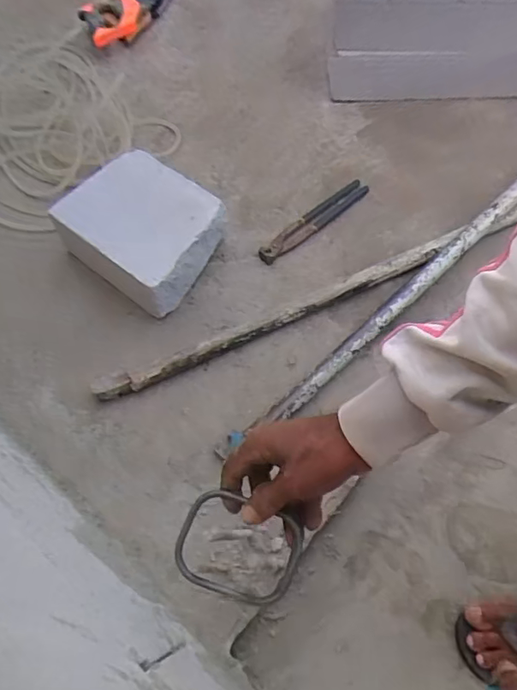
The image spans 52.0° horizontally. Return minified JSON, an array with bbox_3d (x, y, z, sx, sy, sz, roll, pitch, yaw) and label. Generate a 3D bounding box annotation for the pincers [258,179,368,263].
[{"bbox_3d":[0.097,-0.225,0.955,0.245,0.015,0.044,-37,70,-15],"label":"pincers"}]

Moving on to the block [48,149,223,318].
[{"bbox_3d":[-0.186,-0.193,0.886,0.233,0.110,0.202,34,70,16],"label":"block"}]

